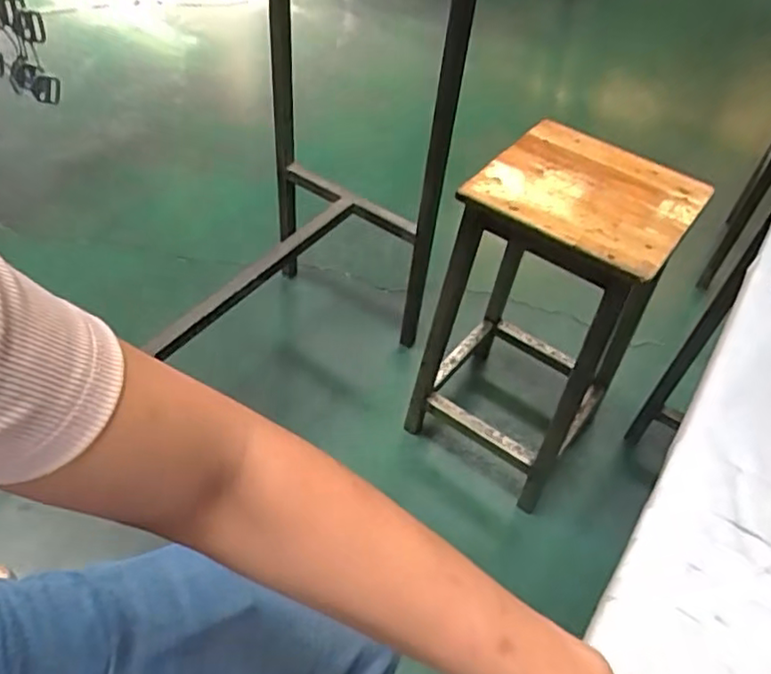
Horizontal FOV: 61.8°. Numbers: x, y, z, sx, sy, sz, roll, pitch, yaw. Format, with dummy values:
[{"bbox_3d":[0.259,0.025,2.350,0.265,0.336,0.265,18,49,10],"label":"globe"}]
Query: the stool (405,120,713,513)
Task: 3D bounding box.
[{"bbox_3d":[0.296,-0.050,1.209,0.315,0.554,0.371,31,52,20],"label":"stool"}]

